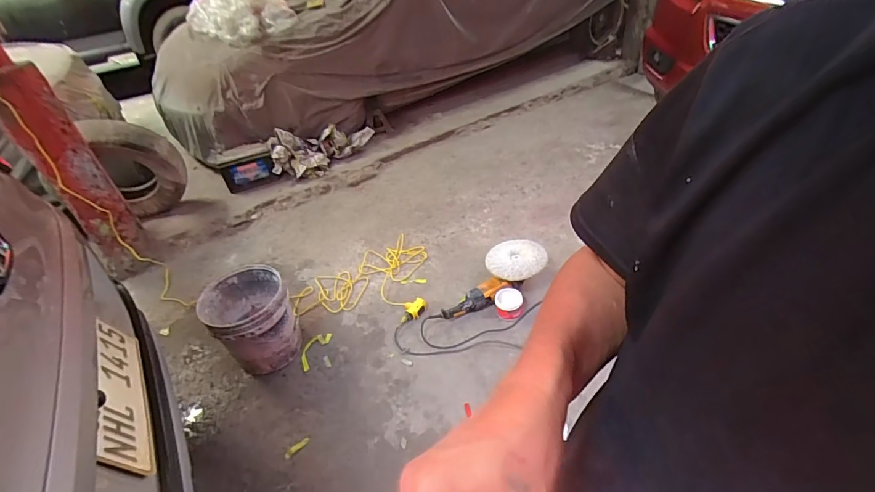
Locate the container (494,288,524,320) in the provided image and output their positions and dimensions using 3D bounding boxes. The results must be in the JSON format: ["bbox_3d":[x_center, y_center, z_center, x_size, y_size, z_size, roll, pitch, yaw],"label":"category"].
[{"bbox_3d":[0.282,0.229,1.684,0.111,0.082,0.107,-6,40,2],"label":"container"}]

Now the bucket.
[{"bbox_3d":[-0.689,0.280,1.625,0.285,0.299,0.288,-4,40,4],"label":"bucket"}]

